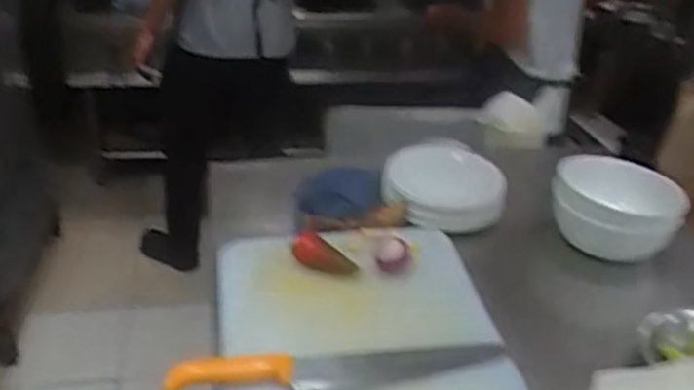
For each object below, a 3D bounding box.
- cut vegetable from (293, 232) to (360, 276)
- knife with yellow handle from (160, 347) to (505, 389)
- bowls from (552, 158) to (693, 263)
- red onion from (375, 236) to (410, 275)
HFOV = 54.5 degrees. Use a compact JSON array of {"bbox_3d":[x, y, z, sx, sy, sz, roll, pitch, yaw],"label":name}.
[{"bbox_3d":[-0.031,0.088,0.948,0.094,0.029,0.035,27,36,7],"label":"cut vegetable"},{"bbox_3d":[-0.009,0.197,0.763,0.380,0.028,0.055,-3,32,-11],"label":"knife with yellow handle"},{"bbox_3d":[0.431,0.014,1.085,0.192,0.093,0.168,15,33,19],"label":"bowls"},{"bbox_3d":[0.064,0.086,0.945,0.048,0.041,0.046,7,32,6],"label":"red onion"}]

